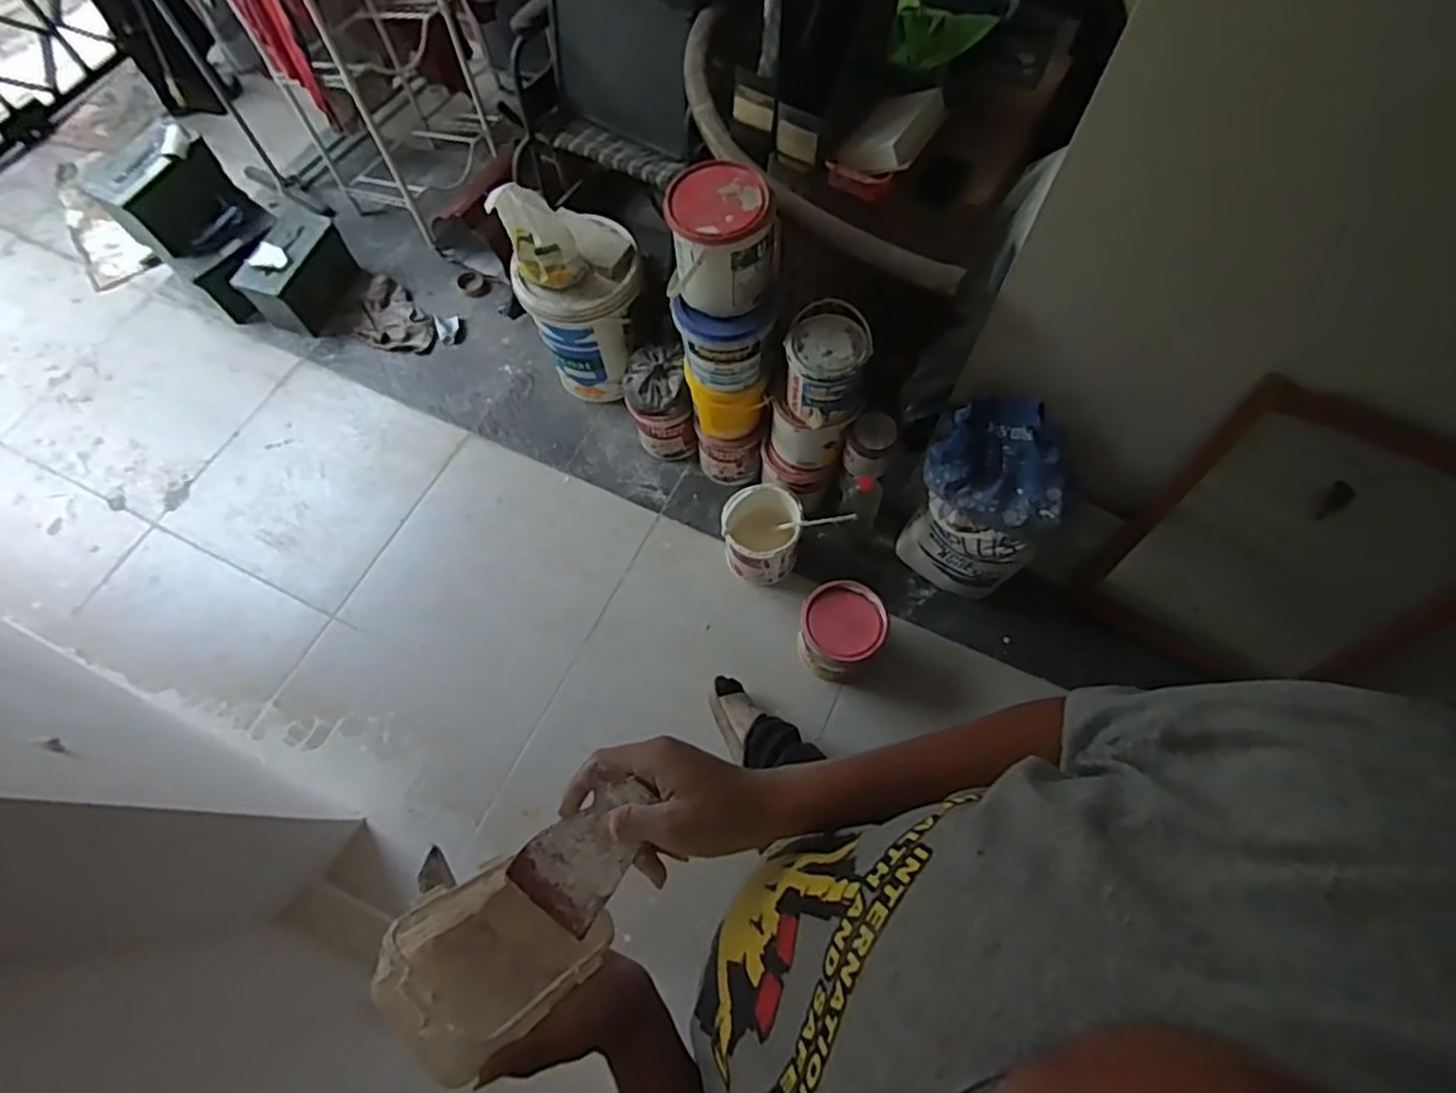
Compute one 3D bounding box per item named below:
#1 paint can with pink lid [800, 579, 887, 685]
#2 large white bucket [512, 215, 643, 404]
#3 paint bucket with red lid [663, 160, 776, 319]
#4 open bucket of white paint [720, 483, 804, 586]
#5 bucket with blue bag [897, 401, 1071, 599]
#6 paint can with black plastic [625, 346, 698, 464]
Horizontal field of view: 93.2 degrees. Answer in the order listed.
[{"bbox_3d":[0.254,0.185,1.547,0.188,0.154,0.200,25,68,15],"label":"paint can with pink lid"},{"bbox_3d":[-0.348,-0.616,1.839,0.291,0.420,0.282,10,65,9],"label":"large white bucket"},{"bbox_3d":[-0.012,-0.578,1.275,0.191,0.202,0.208,-2,64,3],"label":"paint bucket with red lid"},{"bbox_3d":[0.079,-0.031,1.636,0.180,0.219,0.189,-2,64,3],"label":"open bucket of white paint"},{"bbox_3d":[0.557,-0.099,1.520,0.276,0.449,0.268,-2,64,3],"label":"bucket with blue bag"},{"bbox_3d":[-0.174,-0.364,1.795,0.162,0.263,0.200,-10,64,-1],"label":"paint can with black plastic"}]

